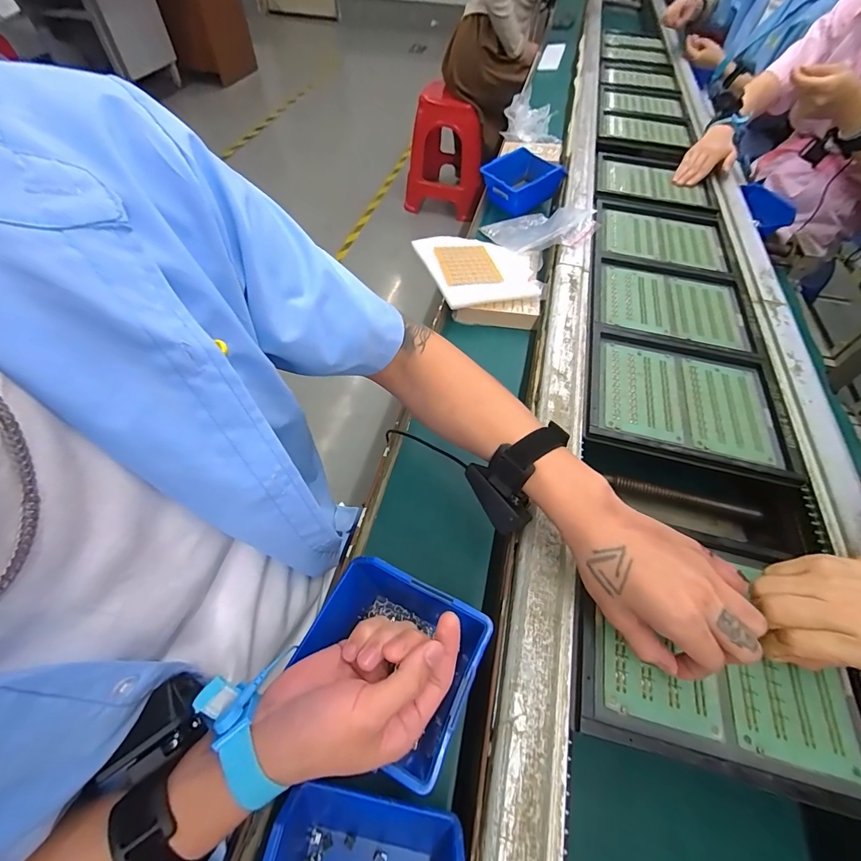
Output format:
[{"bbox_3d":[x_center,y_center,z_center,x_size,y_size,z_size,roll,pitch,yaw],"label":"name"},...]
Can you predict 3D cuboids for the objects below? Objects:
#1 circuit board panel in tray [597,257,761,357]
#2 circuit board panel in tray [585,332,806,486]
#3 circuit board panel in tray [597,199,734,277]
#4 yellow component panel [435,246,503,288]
[{"bbox_3d":[0.345,-0.182,0.578,0.205,0.012,0.166,14,55,8],"label":"circuit board panel in tray"},{"bbox_3d":[0.297,-0.038,0.478,0.210,0.021,0.178,13,55,8],"label":"circuit board panel in tray"},{"bbox_3d":[0.387,-0.320,0.684,0.207,0.025,0.188,13,55,7],"label":"circuit board panel in tray"},{"bbox_3d":[0.060,-0.265,0.647,0.084,0.008,0.119,-9,55,-8],"label":"yellow component panel"}]

